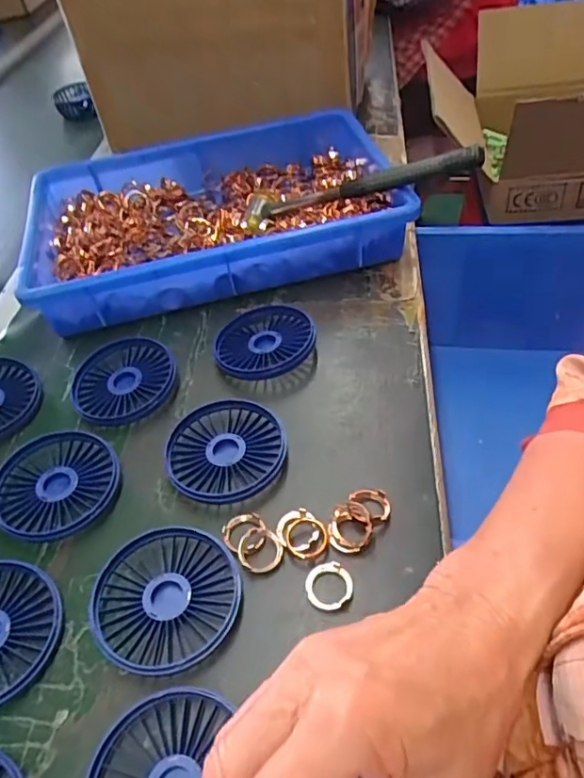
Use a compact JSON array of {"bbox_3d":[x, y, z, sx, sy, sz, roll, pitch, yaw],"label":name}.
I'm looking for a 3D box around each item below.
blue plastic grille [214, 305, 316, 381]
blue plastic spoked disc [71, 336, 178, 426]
[{"bbox_3d":[-0.025,-0.041,0.486,0.083,0.016,0.086,-2,49,2],"label":"blue plastic grille"},{"bbox_3d":[-0.142,-0.008,0.473,0.086,0.017,0.092,-5,46,6],"label":"blue plastic spoked disc"}]

